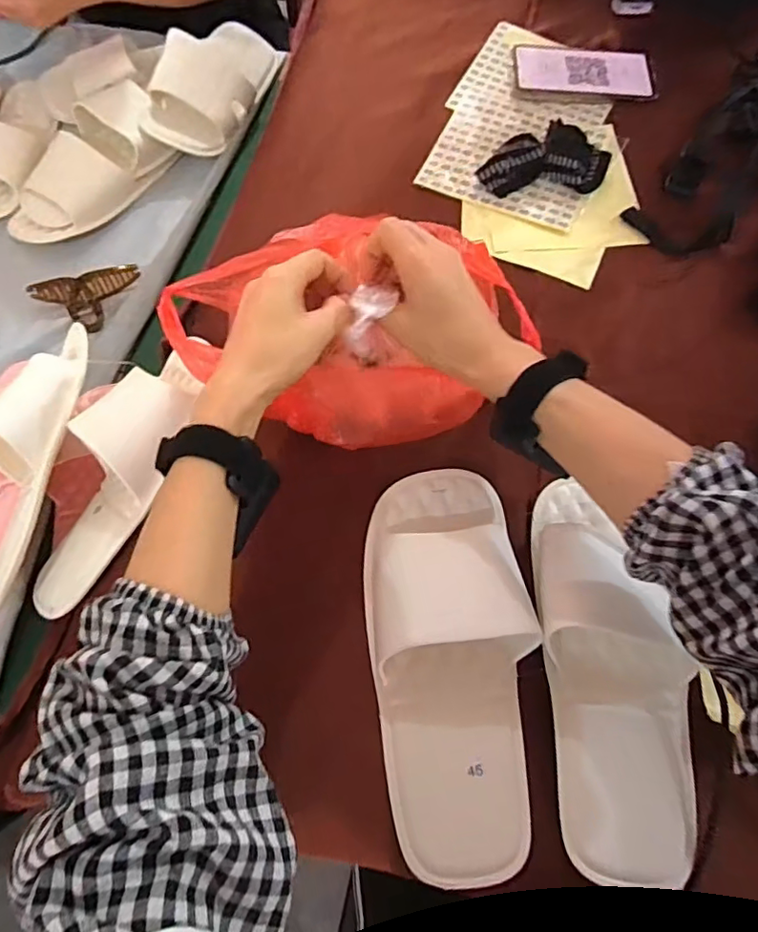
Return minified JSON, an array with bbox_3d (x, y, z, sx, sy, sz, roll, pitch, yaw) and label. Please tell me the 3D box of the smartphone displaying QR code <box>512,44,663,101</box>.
[{"bbox_3d":[0.236,-0.457,0.647,0.160,0.015,0.064,6,68,3],"label":"smartphone displaying QR code"}]

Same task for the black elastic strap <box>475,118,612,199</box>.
[{"bbox_3d":[0.173,-0.322,0.589,0.134,0.030,0.068,0,68,0],"label":"black elastic strap"}]

